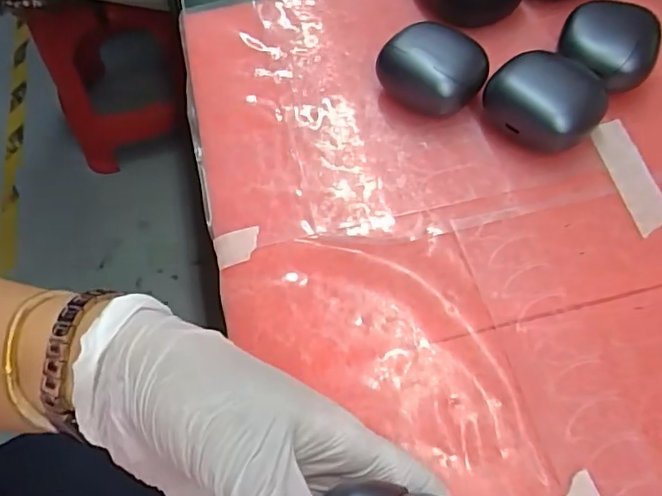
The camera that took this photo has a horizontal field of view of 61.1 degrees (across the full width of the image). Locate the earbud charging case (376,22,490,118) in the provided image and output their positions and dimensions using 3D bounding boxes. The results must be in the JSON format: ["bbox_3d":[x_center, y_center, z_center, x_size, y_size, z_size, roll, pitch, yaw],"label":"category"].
[{"bbox_3d":[0.056,-0.098,0.314,0.054,0.031,0.041,29,65,20],"label":"earbud charging case"}]

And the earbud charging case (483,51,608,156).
[{"bbox_3d":[0.112,-0.075,0.298,0.056,0.028,0.051,33,66,21],"label":"earbud charging case"}]

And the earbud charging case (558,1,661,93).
[{"bbox_3d":[0.152,-0.110,0.308,0.049,0.026,0.041,25,64,18],"label":"earbud charging case"}]

